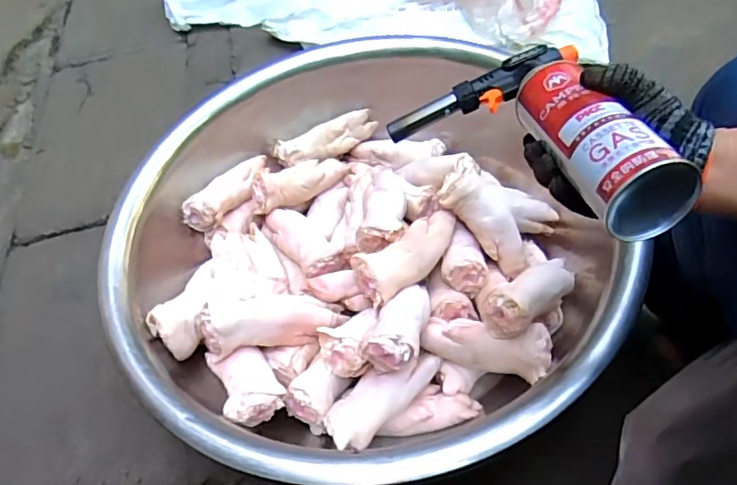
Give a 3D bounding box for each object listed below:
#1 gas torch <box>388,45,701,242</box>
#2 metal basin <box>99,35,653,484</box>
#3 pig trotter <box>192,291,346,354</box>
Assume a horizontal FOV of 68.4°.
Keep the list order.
[{"bbox_3d":[0.137,-0.092,0.443,0.139,0.075,0.250,-19,38,-15],"label":"gas torch"},{"bbox_3d":[-0.012,-0.016,0.783,0.661,0.201,0.683,0,49,0],"label":"metal basin"},{"bbox_3d":[-0.120,0.095,0.698,0.180,0.051,0.067,-2,48,-20],"label":"pig trotter"}]

